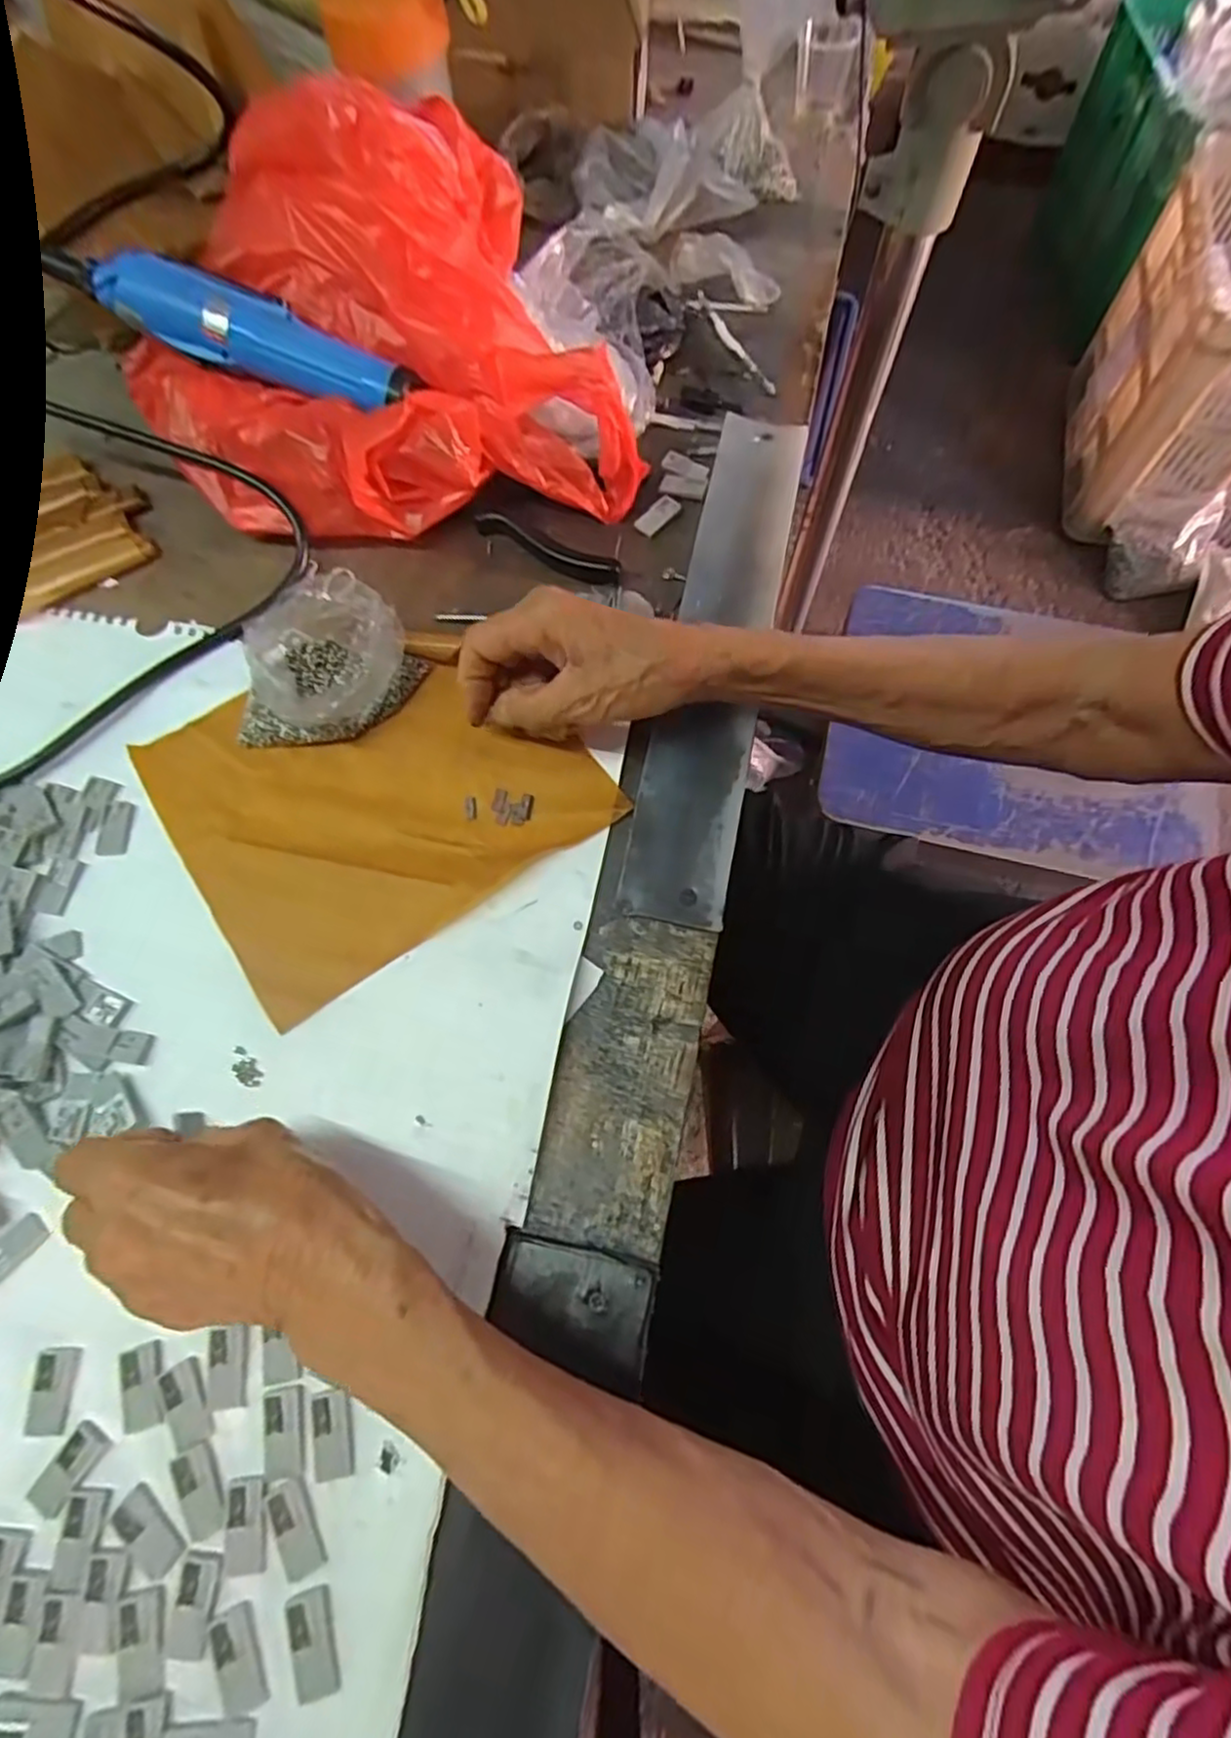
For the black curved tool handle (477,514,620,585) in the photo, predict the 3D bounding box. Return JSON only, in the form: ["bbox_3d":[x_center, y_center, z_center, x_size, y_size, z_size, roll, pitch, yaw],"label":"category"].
[{"bbox_3d":[-0.041,-0.186,0.413,0.096,0.012,0.013,29,72,12],"label":"black curved tool handle"}]

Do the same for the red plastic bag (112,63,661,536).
[{"bbox_3d":[-0.147,-0.304,0.403,0.278,0.119,0.211,-12,68,-3],"label":"red plastic bag"}]

